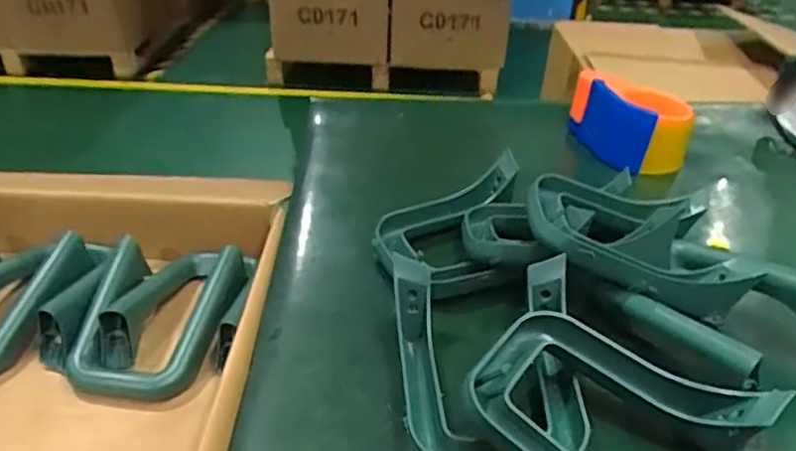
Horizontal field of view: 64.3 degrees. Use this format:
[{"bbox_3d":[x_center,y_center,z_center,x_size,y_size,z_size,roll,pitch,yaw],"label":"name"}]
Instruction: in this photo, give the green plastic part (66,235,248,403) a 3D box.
[{"bbox_3d":[-0.204,0.070,0.563,0.133,0.081,0.160,5,34,5],"label":"green plastic part"}]

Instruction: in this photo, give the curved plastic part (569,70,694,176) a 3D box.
[{"bbox_3d":[0.266,-0.119,0.732,0.093,0.083,0.124,-5,34,-8],"label":"curved plastic part"}]

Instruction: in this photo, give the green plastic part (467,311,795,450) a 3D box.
[{"bbox_3d":[0.130,0.124,0.381,0.131,0.057,0.168,-28,43,-36],"label":"green plastic part"}]

